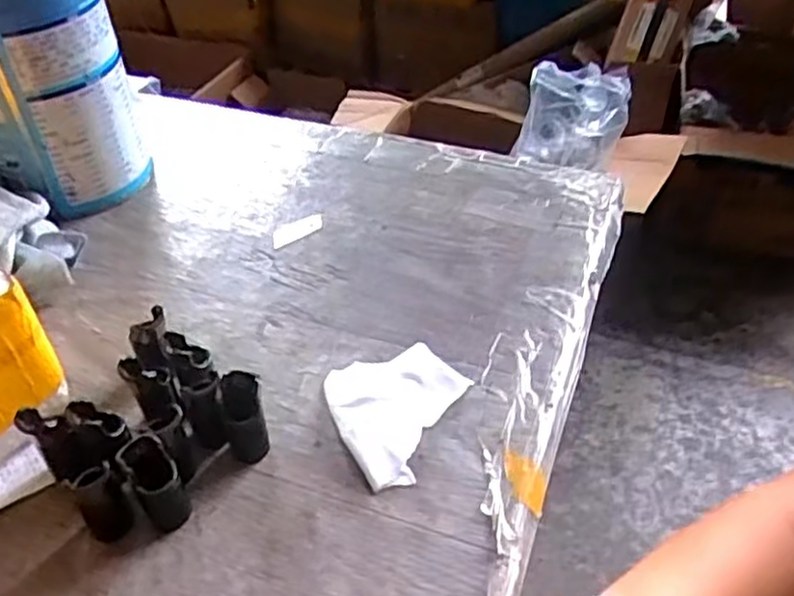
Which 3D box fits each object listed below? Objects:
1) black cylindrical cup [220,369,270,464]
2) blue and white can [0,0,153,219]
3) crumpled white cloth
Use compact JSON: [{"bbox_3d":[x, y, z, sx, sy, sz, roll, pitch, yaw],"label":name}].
[{"bbox_3d":[-0.086,0.067,0.412,0.021,0.053,0.023,-1,42,1],"label":"black cylindrical cup"},{"bbox_3d":[-0.284,-0.176,0.587,0.129,0.185,0.123,-18,44,-17],"label":"blue and white can"},{"bbox_3d":[0.006,0.065,0.438,0.082,0.014,0.089,-14,43,-14],"label":"crumpled white cloth"}]

